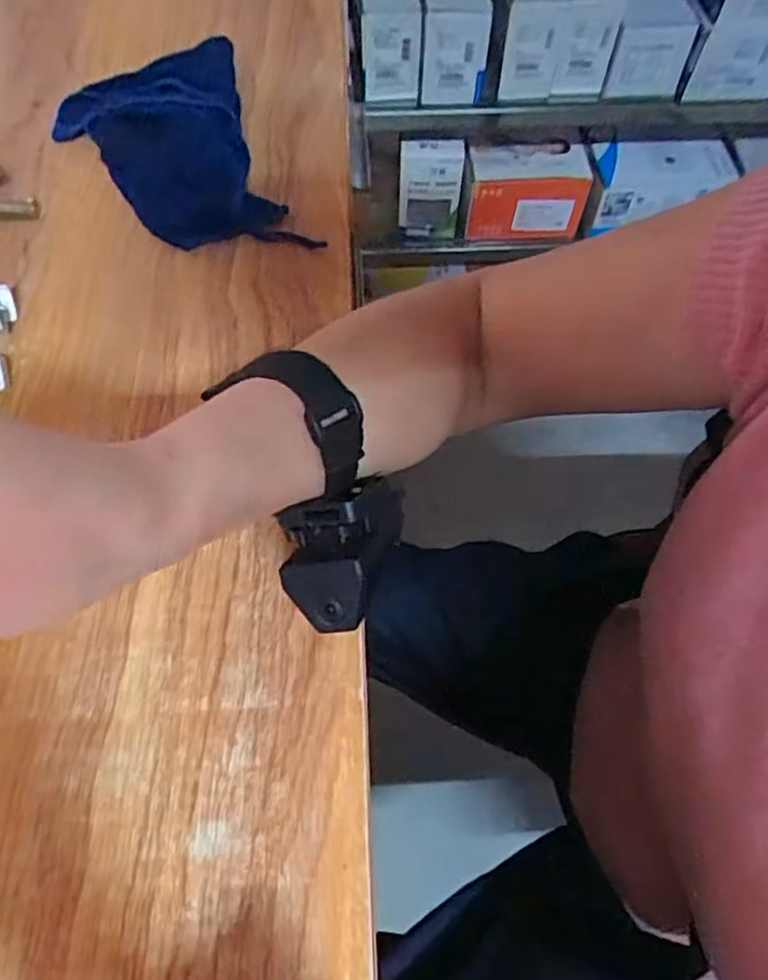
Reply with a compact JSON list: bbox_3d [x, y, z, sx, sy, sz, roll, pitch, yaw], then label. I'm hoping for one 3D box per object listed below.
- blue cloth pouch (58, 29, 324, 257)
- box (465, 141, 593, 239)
[{"bbox_3d":[-0.125,-0.204,0.415,0.114,0.032,0.176,-20,65,-11],"label":"blue cloth pouch"},{"bbox_3d":[0.198,-0.419,0.968,0.161,0.097,0.072,-3,63,-3],"label":"box"}]

